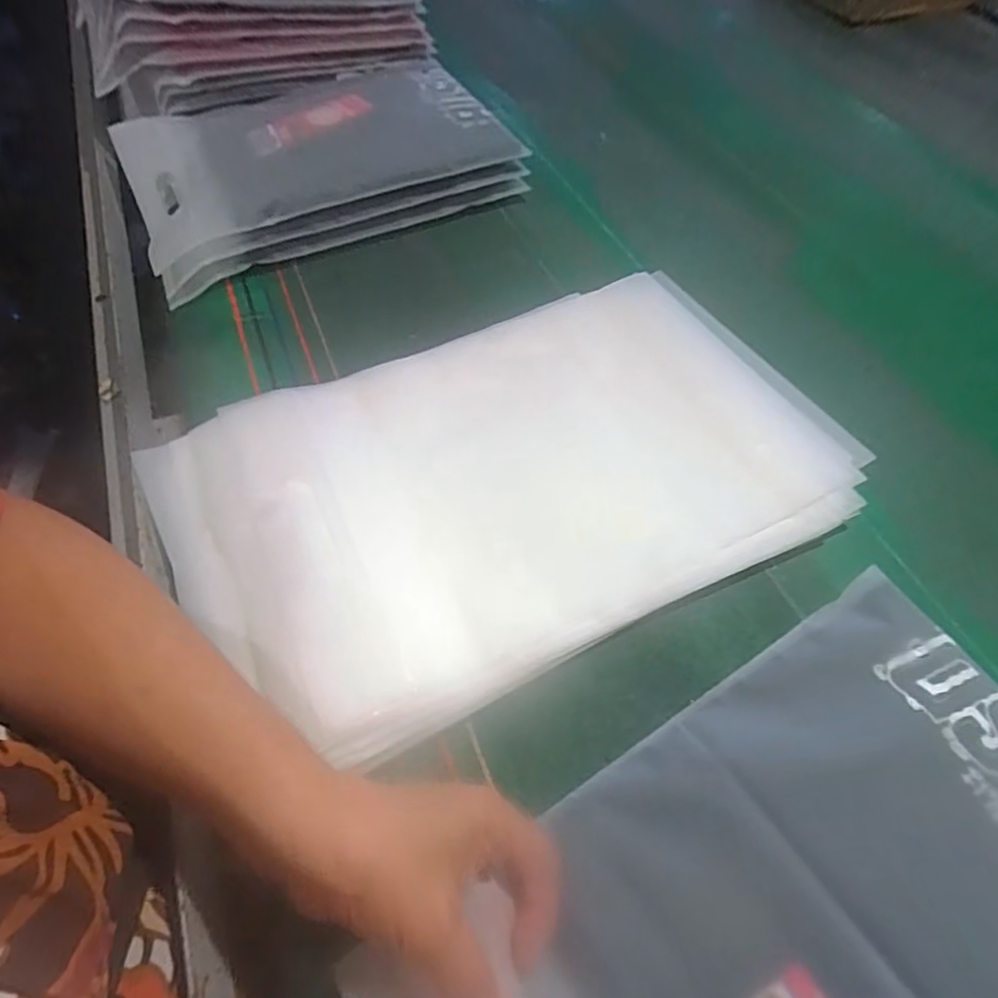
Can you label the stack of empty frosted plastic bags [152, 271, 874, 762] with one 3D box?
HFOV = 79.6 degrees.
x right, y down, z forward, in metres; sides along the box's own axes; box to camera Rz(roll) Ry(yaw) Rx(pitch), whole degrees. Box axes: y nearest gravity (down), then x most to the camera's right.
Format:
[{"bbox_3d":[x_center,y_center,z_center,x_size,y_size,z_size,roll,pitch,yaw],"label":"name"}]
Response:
[{"bbox_3d":[0.009,-0.020,0.422,0.437,0.041,0.274,-26,60,-16],"label":"stack of empty frosted plastic bags"}]

